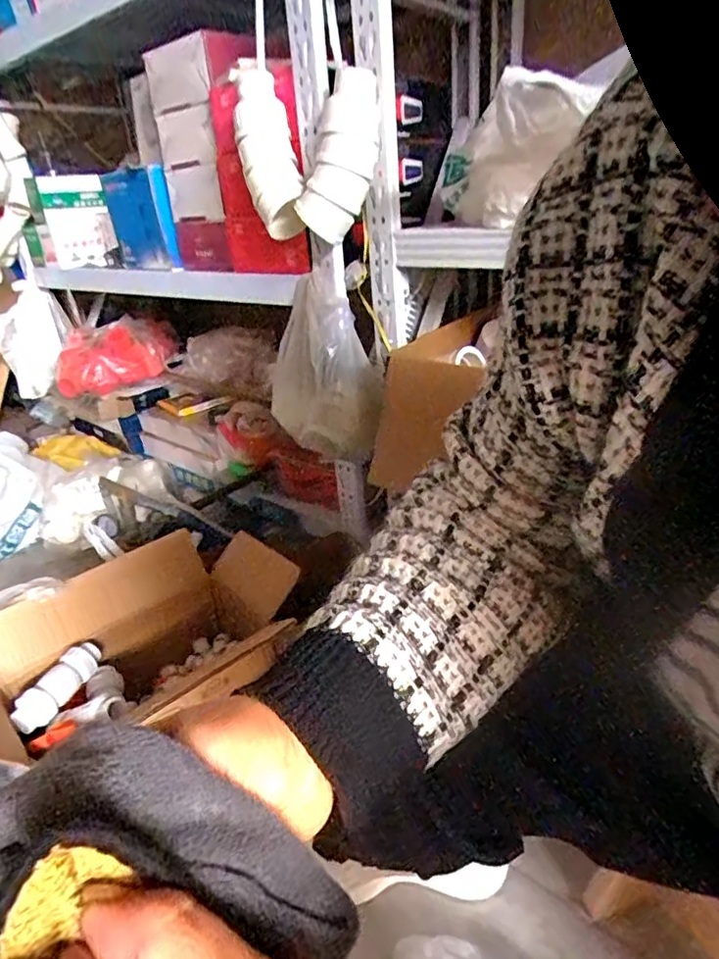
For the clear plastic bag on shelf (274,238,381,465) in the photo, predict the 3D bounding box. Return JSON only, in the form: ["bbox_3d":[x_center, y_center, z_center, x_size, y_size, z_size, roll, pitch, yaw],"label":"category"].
[{"bbox_3d":[-0.062,-0.185,0.955,0.191,0.311,0.099,-3,25,6],"label":"clear plastic bag on shelf"}]

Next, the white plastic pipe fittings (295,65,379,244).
[{"bbox_3d":[-0.025,-0.451,0.785,0.079,0.215,0.061,7,17,-30],"label":"white plastic pipe fittings"}]

